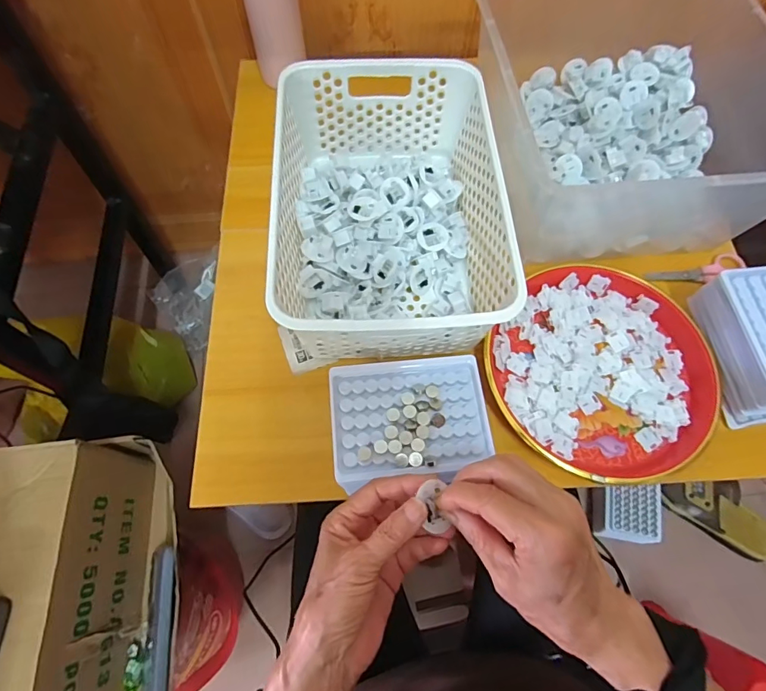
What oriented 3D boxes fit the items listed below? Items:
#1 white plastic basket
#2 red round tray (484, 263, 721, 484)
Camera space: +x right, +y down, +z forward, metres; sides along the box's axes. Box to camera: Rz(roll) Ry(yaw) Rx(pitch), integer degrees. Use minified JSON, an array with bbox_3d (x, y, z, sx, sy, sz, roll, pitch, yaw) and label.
[{"bbox_3d":[0.004,-0.137,0.451,0.204,0.103,0.303,-2,68,-2],"label":"white plastic basket"},{"bbox_3d":[0.219,0.026,0.443,0.210,0.025,0.213,1,68,-1],"label":"red round tray"}]

